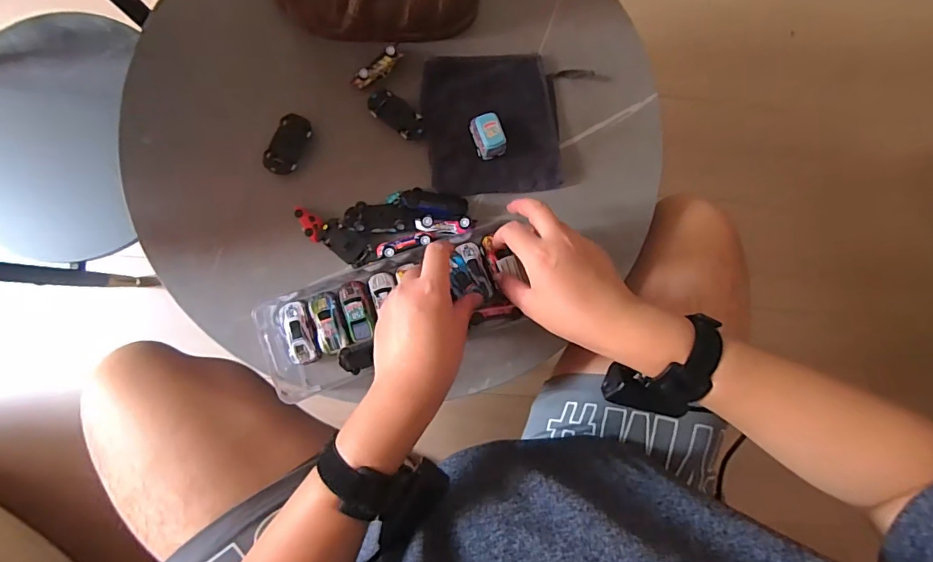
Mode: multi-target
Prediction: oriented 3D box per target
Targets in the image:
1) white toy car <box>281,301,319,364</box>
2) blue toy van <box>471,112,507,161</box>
[{"bbox_3d":[-0.171,0.053,0.467,0.025,0.014,0.063,-14,87,-7],"label":"white toy car"},{"bbox_3d":[0.023,-0.154,0.483,0.028,0.026,0.042,-22,88,-7],"label":"blue toy van"}]

